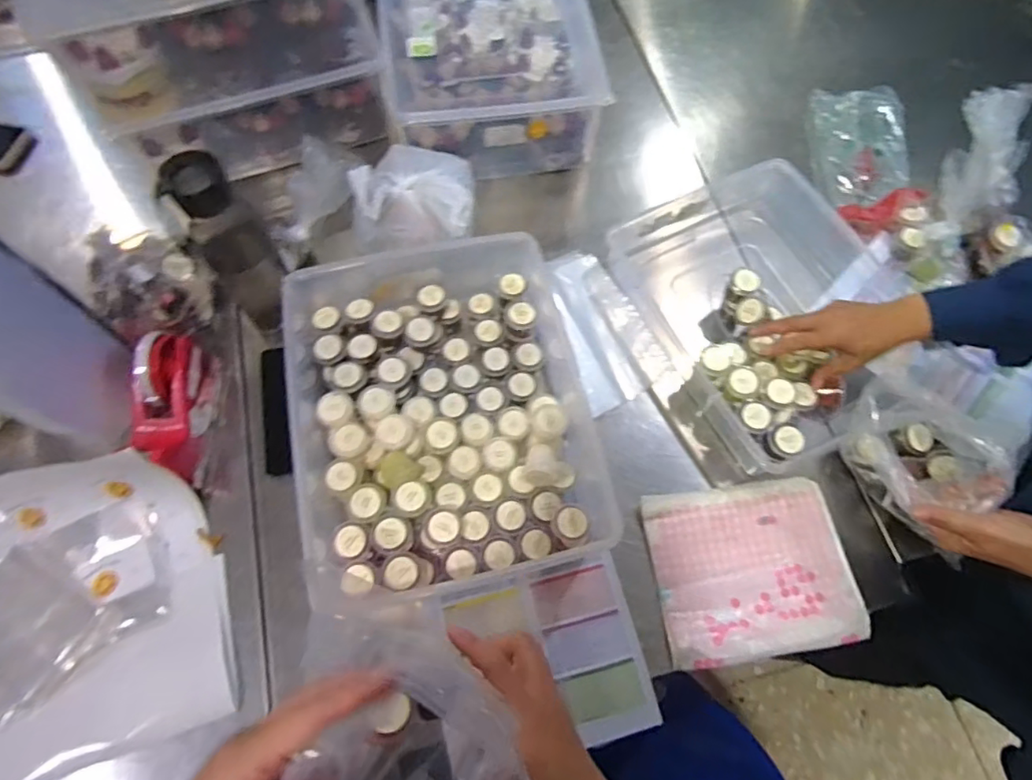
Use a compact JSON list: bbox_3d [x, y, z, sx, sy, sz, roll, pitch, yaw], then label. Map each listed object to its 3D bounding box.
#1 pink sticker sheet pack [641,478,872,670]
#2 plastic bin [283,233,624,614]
[{"bbox_3d":[0.258,0.192,0.616,0.213,0.013,0.177,-6,68,-4],"label":"pink sticker sheet pack"},{"bbox_3d":[-0.070,0.012,0.633,0.319,0.111,0.395,-9,68,-5],"label":"plastic bin"}]

